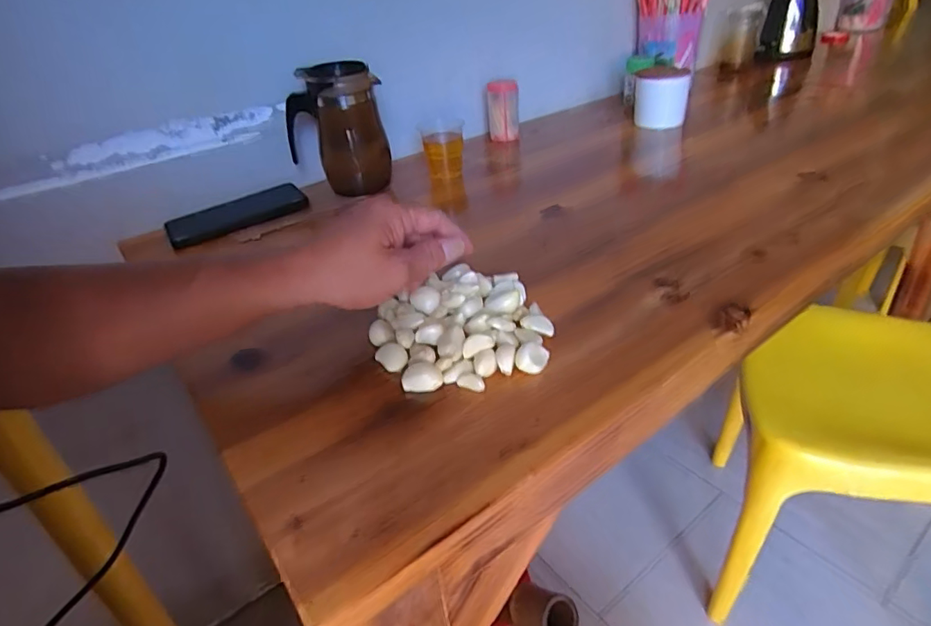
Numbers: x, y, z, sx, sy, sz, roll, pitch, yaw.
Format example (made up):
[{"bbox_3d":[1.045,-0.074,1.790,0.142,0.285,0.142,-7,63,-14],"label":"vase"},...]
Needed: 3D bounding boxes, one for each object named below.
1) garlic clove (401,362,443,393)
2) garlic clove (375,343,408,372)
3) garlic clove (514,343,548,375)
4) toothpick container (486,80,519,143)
[{"bbox_3d":[-0.031,0.046,0.380,0.028,0.013,0.018,-3,33,5],"label":"garlic clove"},{"bbox_3d":[-0.055,0.035,0.398,0.023,0.015,0.025,-12,33,-9],"label":"garlic clove"},{"bbox_3d":[0.048,0.033,0.385,0.023,0.018,0.022,-1,33,8],"label":"garlic clove"},{"bbox_3d":[0.062,-0.322,0.864,0.050,0.091,0.053,-7,33,-1],"label":"toothpick container"}]

